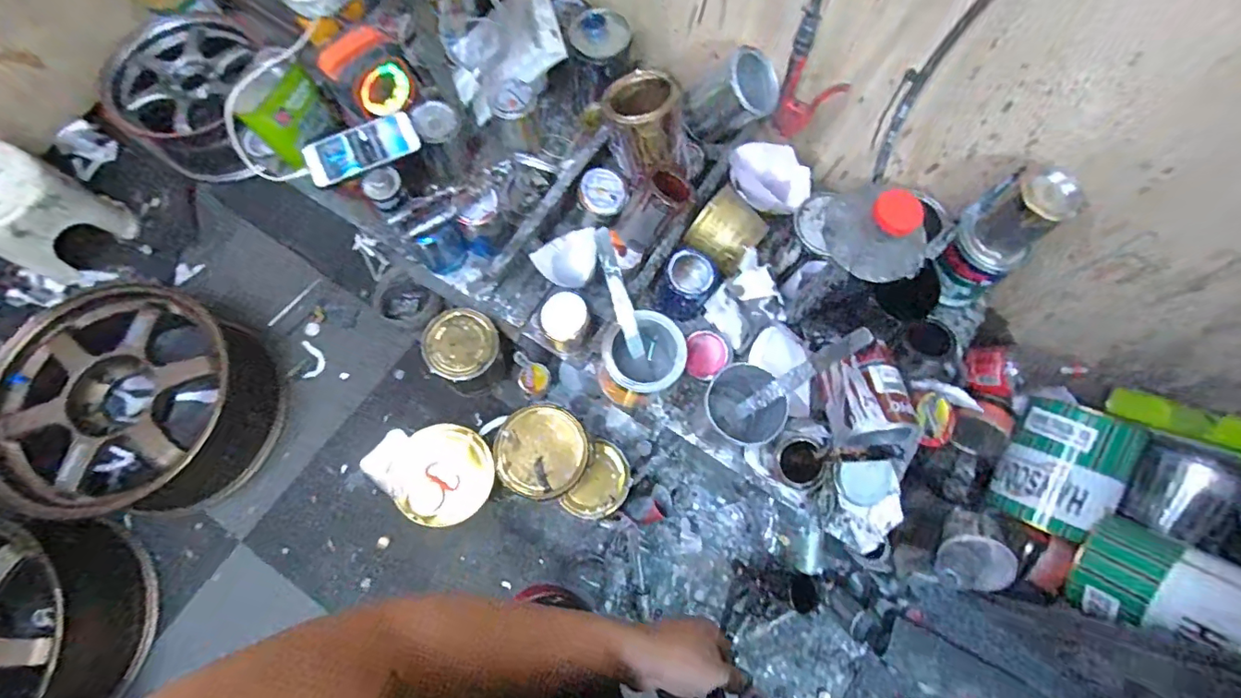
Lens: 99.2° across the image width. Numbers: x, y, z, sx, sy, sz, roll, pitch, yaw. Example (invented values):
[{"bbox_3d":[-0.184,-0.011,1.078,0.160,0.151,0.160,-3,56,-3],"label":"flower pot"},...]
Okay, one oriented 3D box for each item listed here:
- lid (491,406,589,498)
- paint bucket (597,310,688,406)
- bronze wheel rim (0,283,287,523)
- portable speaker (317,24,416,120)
[{"bbox_3d":[-0.137,0.176,0.915,0.155,0.022,0.151,0,74,-1],"label":"lid"},{"bbox_3d":[0.036,0.014,0.741,0.112,0.120,0.103,0,74,-1],"label":"paint bucket"},{"bbox_3d":[-1.079,0.119,1.192,0.509,0.259,0.481,26,75,6],"label":"bronze wheel rim"},{"bbox_3d":[-0.376,-0.410,0.774,0.105,0.101,0.113,-43,79,-12],"label":"portable speaker"}]

